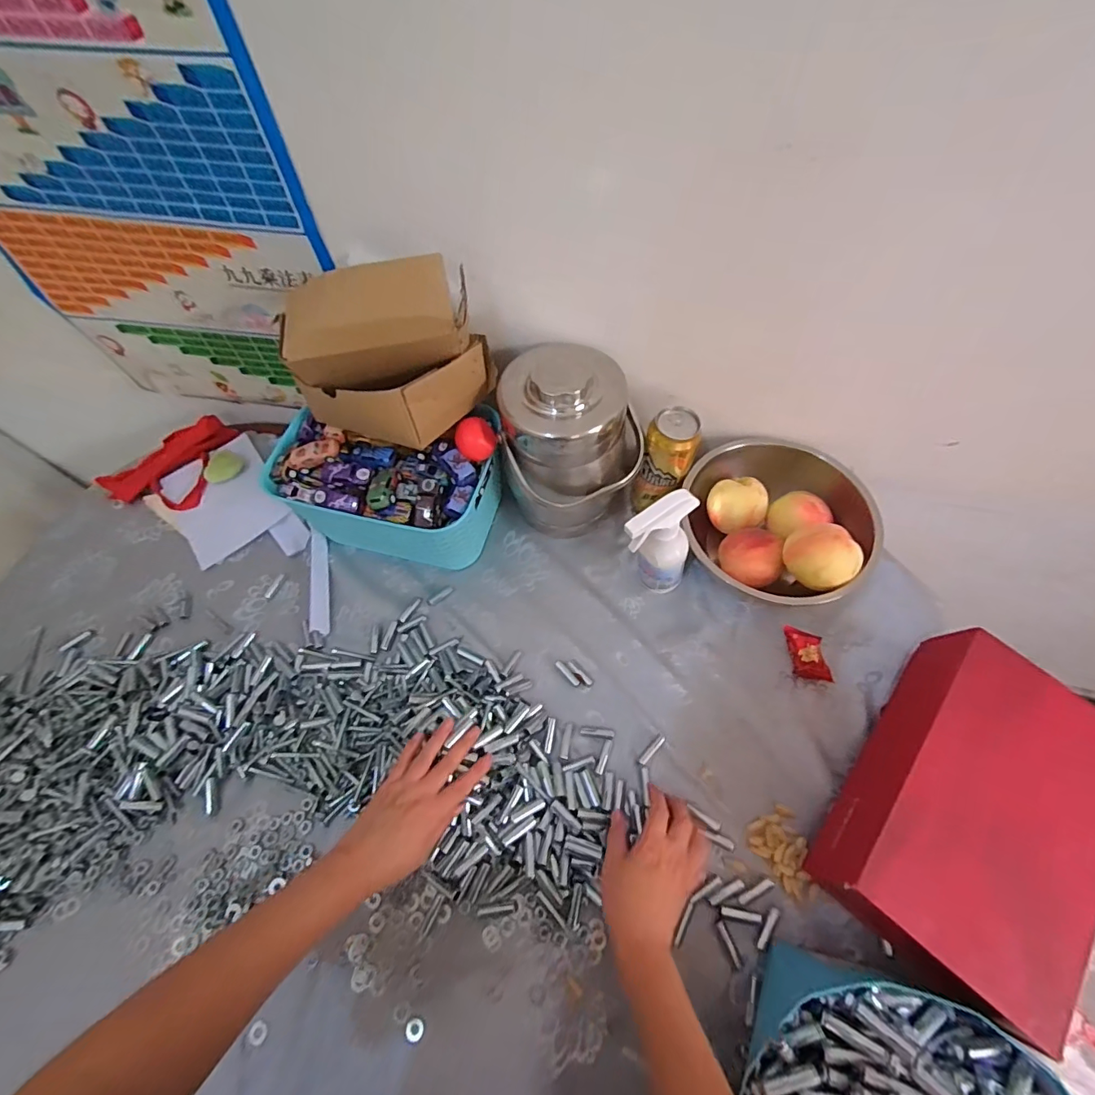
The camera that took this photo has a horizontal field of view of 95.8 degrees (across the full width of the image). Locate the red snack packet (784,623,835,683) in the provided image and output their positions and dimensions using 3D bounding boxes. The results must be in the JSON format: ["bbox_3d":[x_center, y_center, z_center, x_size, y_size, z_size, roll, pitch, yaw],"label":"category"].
[{"bbox_3d":[0.318,0.129,0.604,0.037,0.028,0.066,-5,61,0],"label":"red snack packet"}]

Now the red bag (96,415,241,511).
[{"bbox_3d":[-0.590,-0.129,0.794,0.142,0.020,0.195,38,69,20],"label":"red bag"}]

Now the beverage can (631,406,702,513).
[{"bbox_3d":[0.151,-0.105,0.646,0.069,0.153,0.060,16,63,11],"label":"beverage can"}]

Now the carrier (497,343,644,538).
[{"bbox_3d":[0.025,-0.125,0.642,0.176,0.232,0.141,-10,62,-3],"label":"carrier"}]

